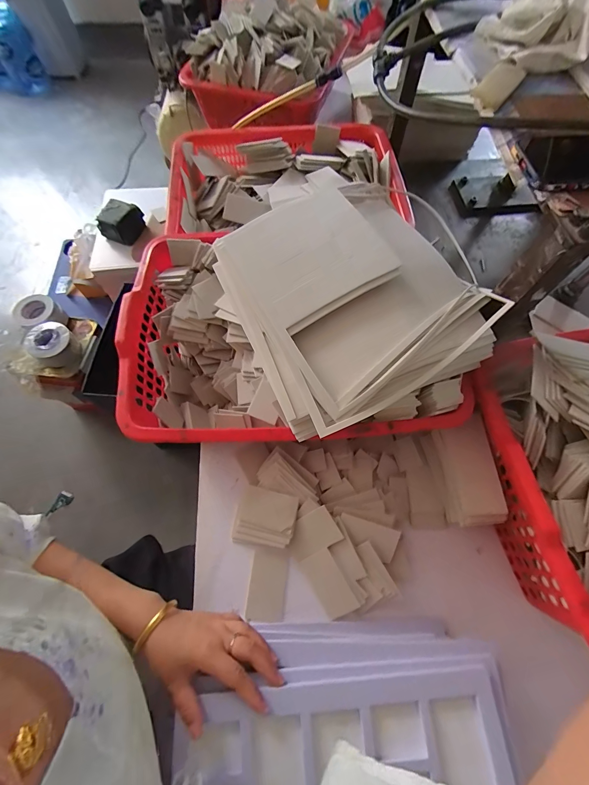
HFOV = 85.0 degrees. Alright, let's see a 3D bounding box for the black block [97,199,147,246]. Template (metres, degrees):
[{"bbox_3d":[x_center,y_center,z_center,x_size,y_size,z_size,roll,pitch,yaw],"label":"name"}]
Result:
[{"bbox_3d":[-0.649,-0.631,1.205,0.112,0.108,0.133,27,69,12],"label":"black block"}]

